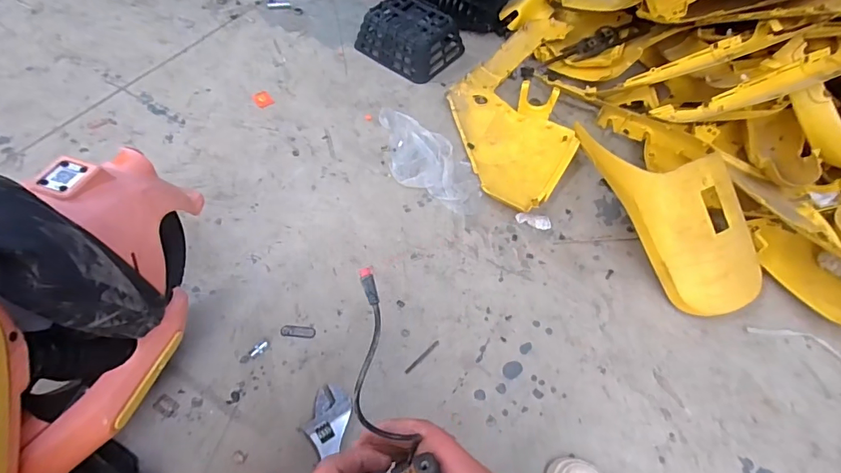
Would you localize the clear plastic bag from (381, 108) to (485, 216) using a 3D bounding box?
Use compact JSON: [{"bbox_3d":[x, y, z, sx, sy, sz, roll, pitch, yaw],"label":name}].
[{"bbox_3d":[0.005,-0.222,1.208,0.192,0.016,0.428,-26,61,-19],"label":"clear plastic bag"}]

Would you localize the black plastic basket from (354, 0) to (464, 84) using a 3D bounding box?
[{"bbox_3d":[-0.040,-0.676,1.456,0.310,0.115,0.225,34,61,19],"label":"black plastic basket"}]

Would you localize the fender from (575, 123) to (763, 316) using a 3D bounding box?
[{"bbox_3d":[0.582,-0.091,1.043,0.245,0.196,0.568,-25,62,-21],"label":"fender"}]

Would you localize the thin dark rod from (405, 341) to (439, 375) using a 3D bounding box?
[{"bbox_3d":[0.004,0.247,0.883,0.092,0.004,0.009,-39,71,-21],"label":"thin dark rod"}]

